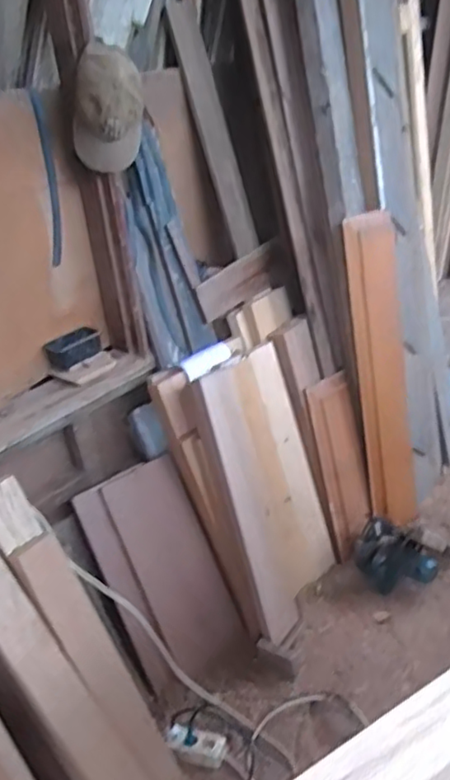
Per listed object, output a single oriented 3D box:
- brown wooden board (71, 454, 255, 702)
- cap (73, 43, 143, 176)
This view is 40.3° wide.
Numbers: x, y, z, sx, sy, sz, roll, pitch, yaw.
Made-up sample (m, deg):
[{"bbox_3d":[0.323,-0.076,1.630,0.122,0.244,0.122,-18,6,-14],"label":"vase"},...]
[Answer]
[{"bbox_3d":[-0.174,0.523,1.731,0.303,0.611,0.034,-25,-2,-15],"label":"brown wooden board"},{"bbox_3d":[-0.283,-0.664,1.470,0.179,0.260,0.153,-9,30,-6],"label":"cap"}]

